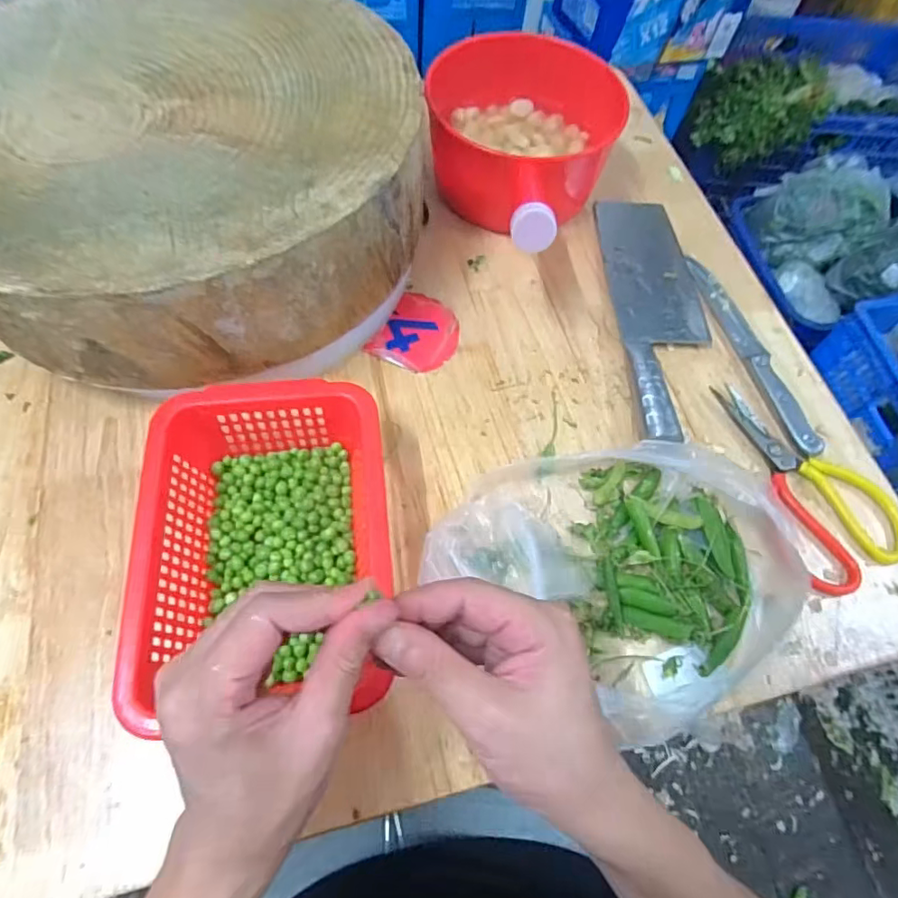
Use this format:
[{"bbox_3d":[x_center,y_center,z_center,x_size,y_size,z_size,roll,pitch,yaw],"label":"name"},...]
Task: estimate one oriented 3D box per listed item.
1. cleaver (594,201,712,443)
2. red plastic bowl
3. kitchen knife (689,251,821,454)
[{"bbox_3d":[0.211,-0.147,0.561,0.090,0.026,0.320,0,63,-3],"label":"cleaver"},{"bbox_3d":[0.084,-0.336,0.590,0.176,0.103,0.183,16,63,5],"label":"red plastic bowl"},{"bbox_3d":[0.294,-0.100,0.543,0.029,0.010,0.238,-13,64,-9],"label":"kitchen knife"}]

